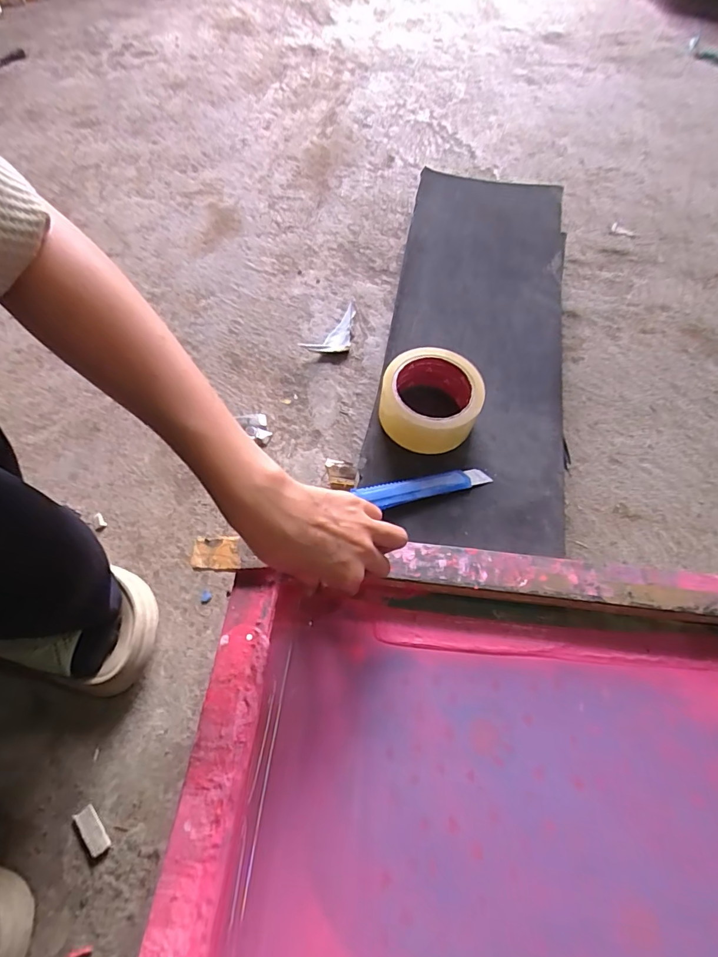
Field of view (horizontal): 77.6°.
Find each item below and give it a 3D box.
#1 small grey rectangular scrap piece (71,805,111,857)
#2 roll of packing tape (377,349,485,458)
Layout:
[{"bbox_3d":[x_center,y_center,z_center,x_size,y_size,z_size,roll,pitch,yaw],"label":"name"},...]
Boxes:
[{"bbox_3d":[-0.212,0.280,0.355,0.015,0.004,0.037,-40,67,-20],"label":"small grey rectangular scrap piece"},{"bbox_3d":[0.073,-0.079,0.450,0.094,0.049,0.099,0,60,0],"label":"roll of packing tape"}]

